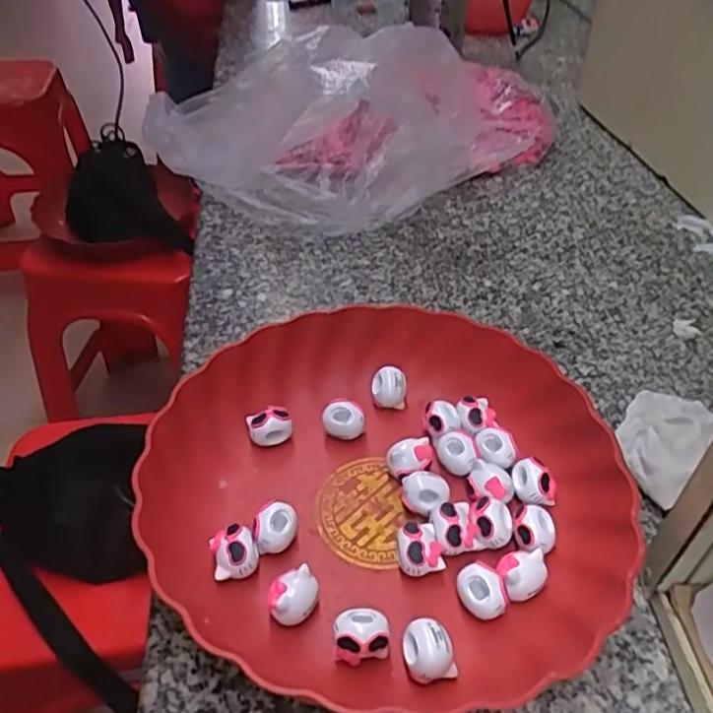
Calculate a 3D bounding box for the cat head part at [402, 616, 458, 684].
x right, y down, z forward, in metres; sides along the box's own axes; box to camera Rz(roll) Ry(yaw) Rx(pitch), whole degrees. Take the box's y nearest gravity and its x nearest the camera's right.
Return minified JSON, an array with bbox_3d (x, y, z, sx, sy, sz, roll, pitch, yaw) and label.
[{"bbox_3d":[0.032,0.135,0.296,0.021,0.021,0.023,2,39,-1],"label":"cat head part"}]

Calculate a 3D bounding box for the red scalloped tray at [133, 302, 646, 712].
[{"bbox_3d":[0.014,0.067,0.355,0.236,0.053,0.242,-2,39,-5],"label":"red scalloped tray"}]

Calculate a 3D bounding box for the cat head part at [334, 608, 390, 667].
[{"bbox_3d":[0.002,0.130,0.301,0.024,0.021,0.018,-1,39,-5],"label":"cat head part"}]

